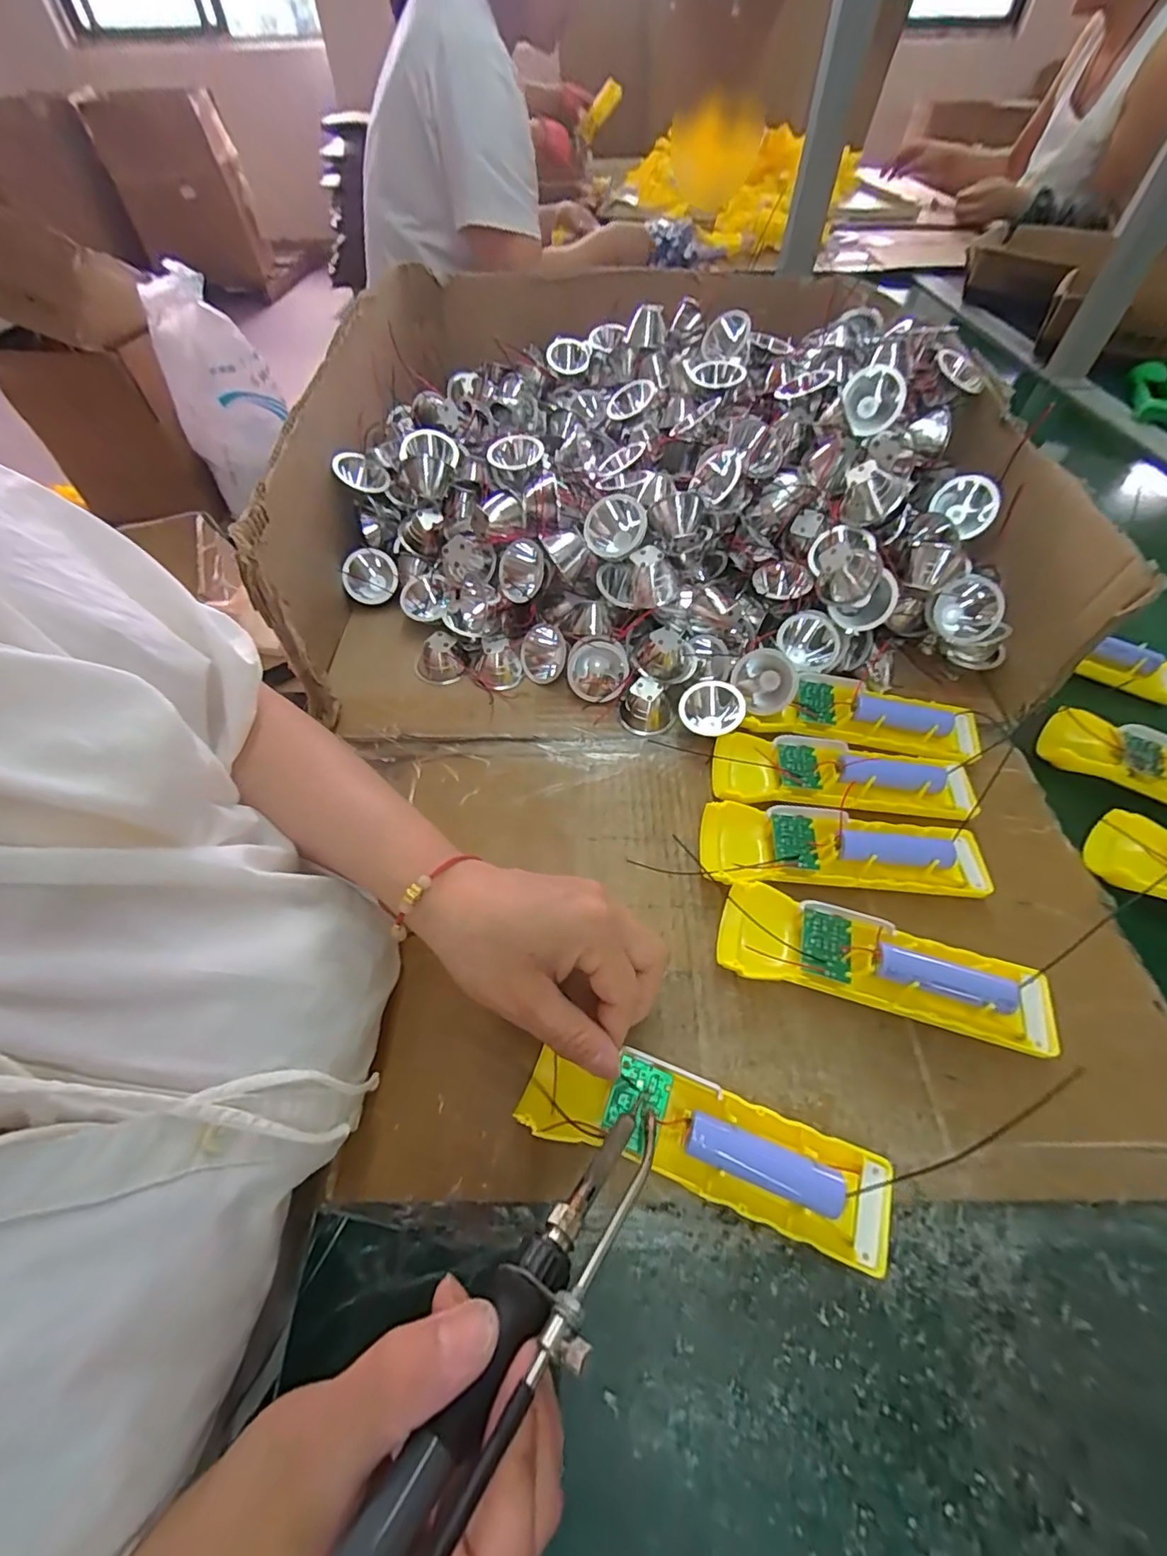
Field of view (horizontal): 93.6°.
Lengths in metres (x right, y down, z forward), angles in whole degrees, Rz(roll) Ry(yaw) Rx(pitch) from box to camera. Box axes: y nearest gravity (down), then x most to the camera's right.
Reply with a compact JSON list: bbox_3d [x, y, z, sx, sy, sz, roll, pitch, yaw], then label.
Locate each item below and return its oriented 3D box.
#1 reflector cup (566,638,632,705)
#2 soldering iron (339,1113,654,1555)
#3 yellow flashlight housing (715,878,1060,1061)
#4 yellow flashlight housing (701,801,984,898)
[{"bbox_3d":[0.012,-0.085,0.419,0.046,0.046,0.024,6,31,14],"label":"reflector cup"},{"bbox_3d":[-0.037,0.182,0.144,0.027,0.025,0.210,31,40,21],"label":"soldering iron"},{"bbox_3d":[0.149,0.093,0.278,0.156,0.024,0.048,12,57,11],"label":"yellow flashlight housing"},{"bbox_3d":[0.150,0.043,0.323,0.151,0.028,0.048,1,56,3],"label":"yellow flashlight housing"}]

